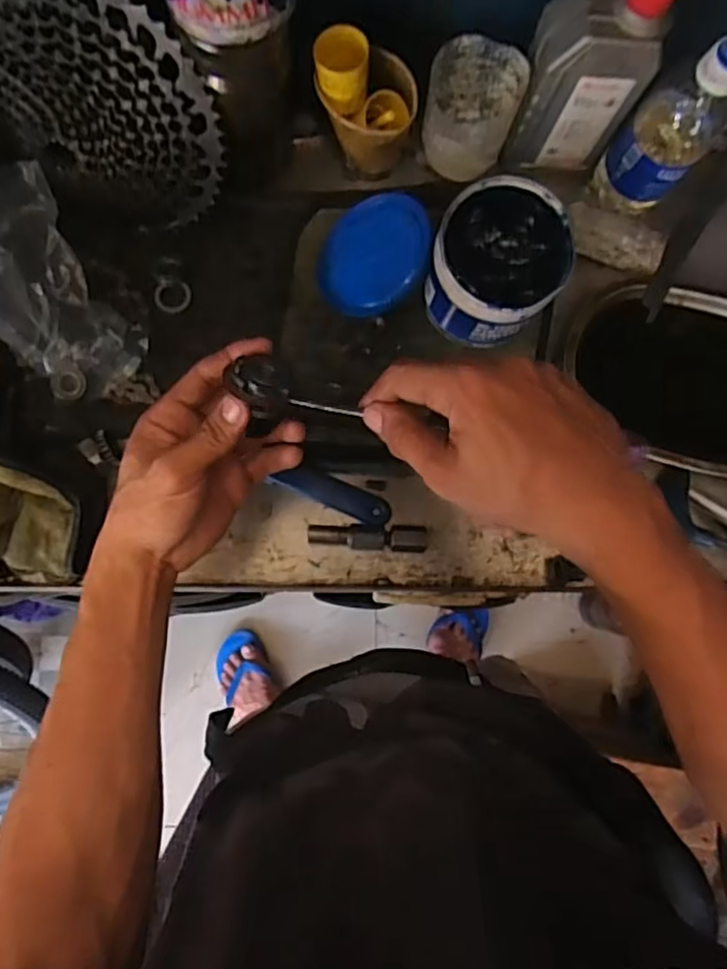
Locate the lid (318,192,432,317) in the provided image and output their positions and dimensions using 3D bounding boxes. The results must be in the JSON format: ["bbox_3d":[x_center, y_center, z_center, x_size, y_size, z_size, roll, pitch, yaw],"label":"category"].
[{"bbox_3d":[0.007,-0.189,0.546,0.095,0.010,0.100,-2,87,28],"label":"lid"}]

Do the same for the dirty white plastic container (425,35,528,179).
[{"bbox_3d":[0.084,-0.293,0.538,0.067,0.093,0.070,0,82,-2],"label":"dirty white plastic container"}]

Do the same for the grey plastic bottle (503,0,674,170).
[{"bbox_3d":[0.164,-0.306,0.496,0.082,0.159,0.054,3,82,-2],"label":"grey plastic bottle"}]

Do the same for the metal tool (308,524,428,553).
[{"bbox_3d":[0.004,0.042,0.529,0.093,0.019,0.020,3,82,-2],"label":"metal tool"}]

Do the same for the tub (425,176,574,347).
[{"bbox_3d":[0.105,-0.172,0.527,0.097,0.082,0.108,37,82,3],"label":"tub"}]

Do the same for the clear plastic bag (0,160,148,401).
[{"bbox_3d":[-0.242,-0.143,0.491,0.096,0.113,0.140,-32,84,-6],"label":"clear plastic bag"}]

